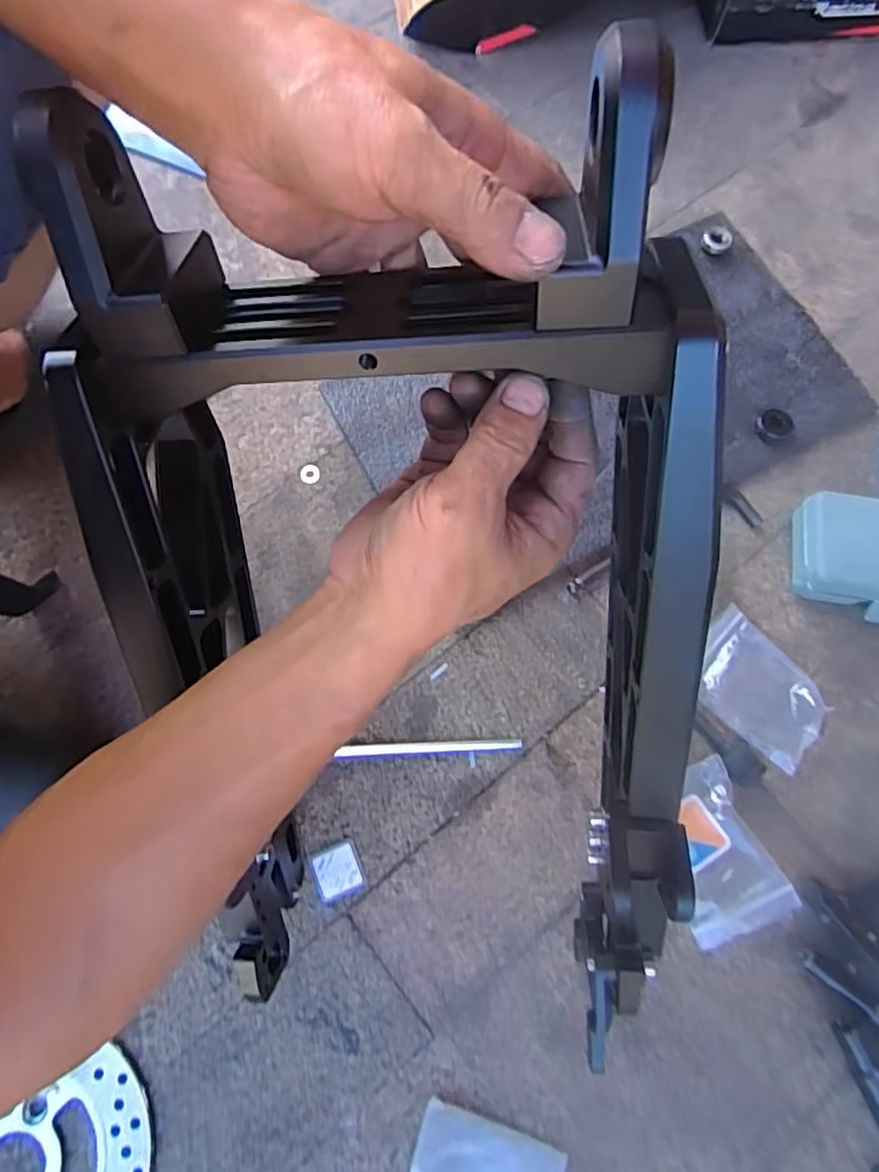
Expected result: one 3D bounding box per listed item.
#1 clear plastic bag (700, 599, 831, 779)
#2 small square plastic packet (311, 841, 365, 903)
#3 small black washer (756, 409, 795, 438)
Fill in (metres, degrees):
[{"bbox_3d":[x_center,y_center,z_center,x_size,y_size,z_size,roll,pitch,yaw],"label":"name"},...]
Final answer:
[{"bbox_3d":[0.254,0.080,0.521,0.111,0.011,0.084,43,77,10],"label":"clear plastic bag"},{"bbox_3d":[-0.075,0.212,0.485,0.033,0.004,0.036,-20,65,-8],"label":"small square plastic packet"},{"bbox_3d":[0.294,-0.142,0.571,0.024,0.009,0.029,-38,78,-11],"label":"small black washer"}]

